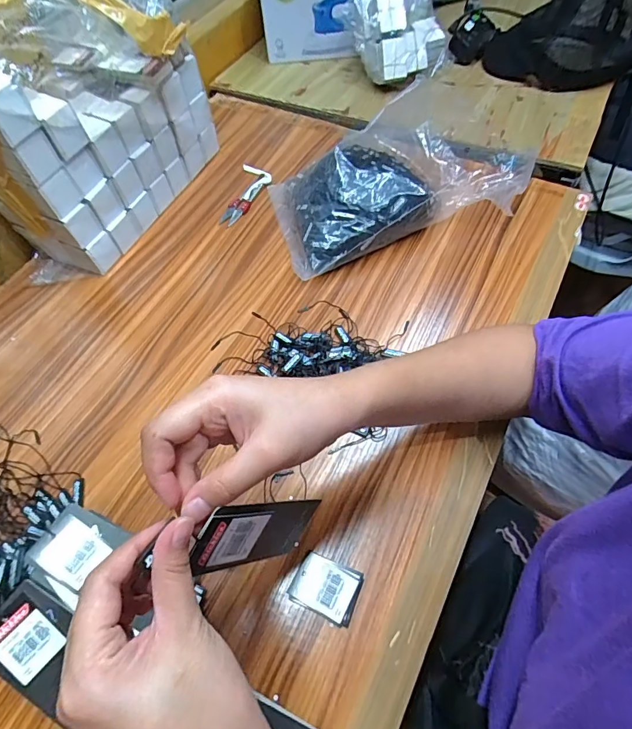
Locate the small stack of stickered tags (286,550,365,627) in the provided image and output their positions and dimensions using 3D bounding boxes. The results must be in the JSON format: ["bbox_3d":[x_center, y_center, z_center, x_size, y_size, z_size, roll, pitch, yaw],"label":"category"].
[{"bbox_3d":[0.008,0.183,0.353,0.053,0.004,0.042,19,63,14],"label":"small stack of stickered tags"}]

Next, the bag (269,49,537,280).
[{"bbox_3d":[0.107,-0.233,0.533,0.320,0.095,0.158,-19,60,-7],"label":"bag"}]

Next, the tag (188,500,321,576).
[{"bbox_3d":[-0.035,0.104,0.261,0.004,0.089,0.046,35,102,40],"label":"tag"}]

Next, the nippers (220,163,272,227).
[{"bbox_3d":[-0.094,-0.236,0.595,0.045,0.014,0.110,11,61,10],"label":"nippers"}]

